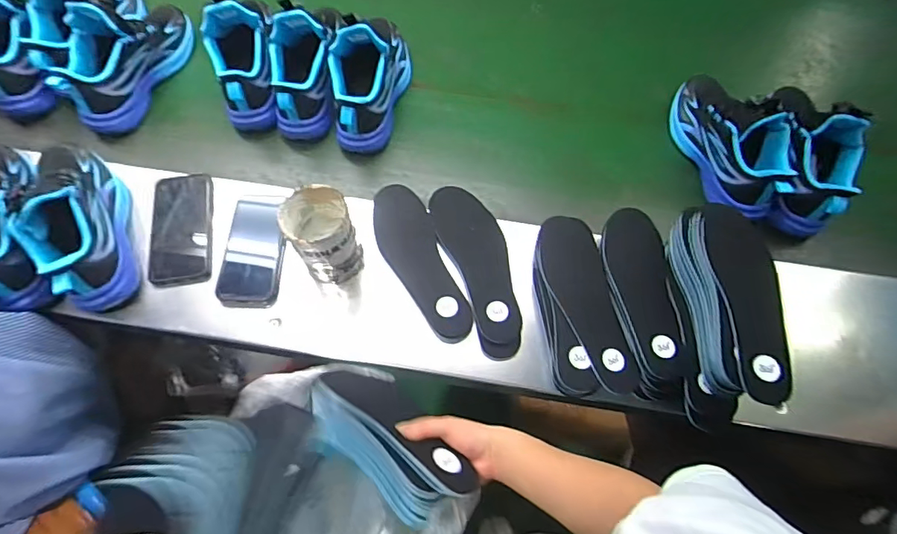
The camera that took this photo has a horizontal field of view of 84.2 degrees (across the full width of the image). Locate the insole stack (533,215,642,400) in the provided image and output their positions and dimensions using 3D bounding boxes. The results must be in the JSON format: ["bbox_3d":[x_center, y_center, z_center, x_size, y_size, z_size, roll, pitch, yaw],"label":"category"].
[{"bbox_3d":[0.163,0.045,0.649,0.097,0.036,0.236,-10,66,-6],"label":"insole stack"}]

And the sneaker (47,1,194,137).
[{"bbox_3d":[-0.502,-0.337,0.765,0.083,0.133,0.252,23,67,9],"label":"sneaker"}]

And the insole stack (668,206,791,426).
[{"bbox_3d":[0.333,0.050,0.602,0.093,0.103,0.260,2,66,0],"label":"insole stack"}]

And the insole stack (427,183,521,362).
[{"bbox_3d":[0.047,-0.004,0.685,0.084,0.012,0.257,-16,67,-8],"label":"insole stack"}]

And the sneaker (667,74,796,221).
[{"bbox_3d":[0.417,-0.189,0.721,0.076,0.130,0.238,-11,67,-6],"label":"sneaker"}]

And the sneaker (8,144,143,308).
[{"bbox_3d":[-0.481,-0.065,0.646,0.084,0.147,0.256,-23,68,-11],"label":"sneaker"}]

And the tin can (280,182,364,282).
[{"bbox_3d":[-0.162,-0.038,0.646,0.074,0.127,0.087,-29,70,-13],"label":"tin can"}]

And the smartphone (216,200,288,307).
[{"bbox_3d":[-0.264,-0.019,0.676,0.076,0.018,0.146,7,77,-16],"label":"smartphone"}]

